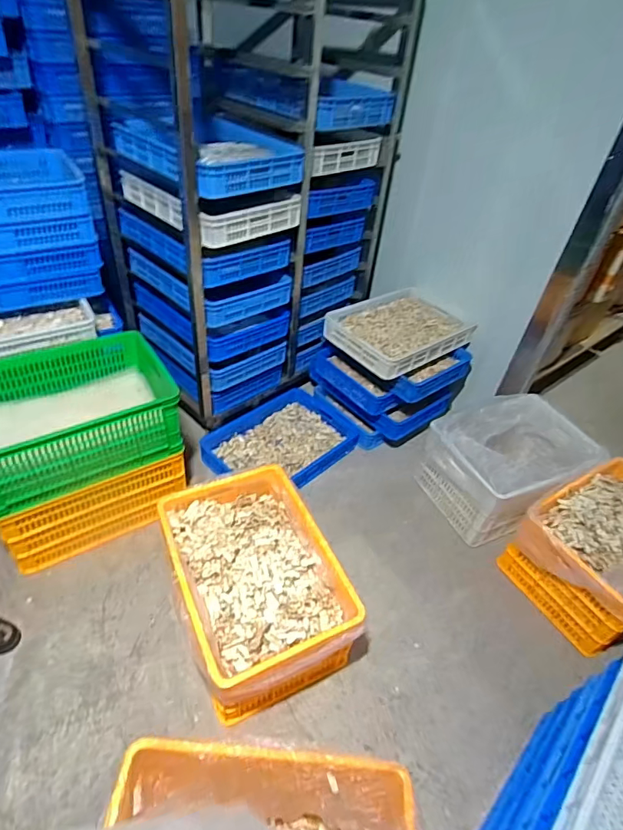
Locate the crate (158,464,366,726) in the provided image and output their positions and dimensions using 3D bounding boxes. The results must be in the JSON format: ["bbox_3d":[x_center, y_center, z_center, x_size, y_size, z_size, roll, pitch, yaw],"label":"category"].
[{"bbox_3d":[-0.184,0.509,1.413,0.443,0.299,0.640,-15,45,-23],"label":"crate"}]

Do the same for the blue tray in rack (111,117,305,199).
[{"bbox_3d":[-0.353,-0.914,1.613,0.449,0.111,0.584,-26,50,-32],"label":"blue tray in rack"}]

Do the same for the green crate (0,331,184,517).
[{"bbox_3d":[-0.781,-0.006,1.520,0.601,0.257,0.448,-22,48,-29],"label":"green crate"}]

